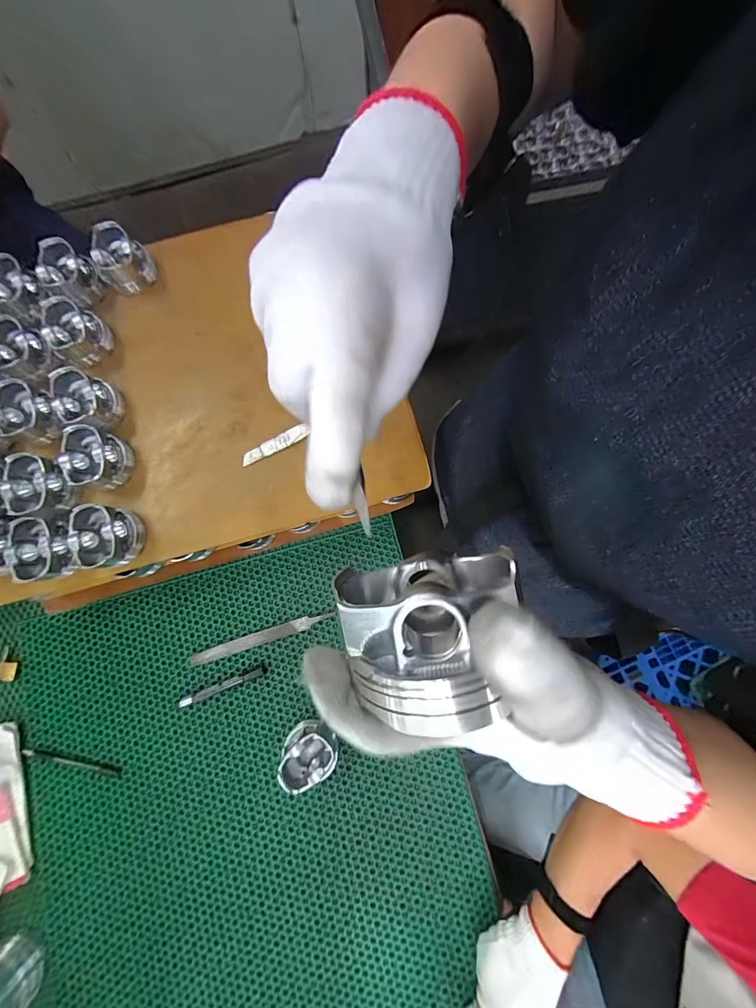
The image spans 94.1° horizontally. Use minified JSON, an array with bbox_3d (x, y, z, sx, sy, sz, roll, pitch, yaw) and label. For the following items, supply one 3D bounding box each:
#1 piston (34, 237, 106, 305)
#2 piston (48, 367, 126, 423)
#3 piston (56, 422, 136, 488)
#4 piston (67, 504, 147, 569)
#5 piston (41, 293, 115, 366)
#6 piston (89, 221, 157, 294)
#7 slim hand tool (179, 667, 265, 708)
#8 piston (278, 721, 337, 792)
[{"bbox_3d":[-0.466,-0.346,0.529,0.069,0.062,0.069,0,80,-1],"label":"piston"},{"bbox_3d":[-0.416,-0.146,0.502,0.081,0.060,0.076,0,80,-1],"label":"piston"},{"bbox_3d":[-0.387,-0.060,0.483,0.067,0.052,0.080,-3,80,-2],"label":"piston"},{"bbox_3d":[-0.361,0.043,0.469,0.064,0.058,0.078,-15,81,-4],"label":"piston"},{"bbox_3d":[-0.440,-0.250,0.513,0.069,0.059,0.074,0,80,-1],"label":"piston"},{"bbox_3d":[-0.386,-0.370,0.534,0.075,0.055,0.069,-20,81,-5],"label":"piston"},{"bbox_3d":[-0.243,0.285,0.551,0.130,0.012,0.014,-20,81,-5],"label":"slim hand tool"},{"bbox_3d":[-0.103,0.372,0.527,0.080,0.056,0.074,0,80,-1],"label":"piston"}]

